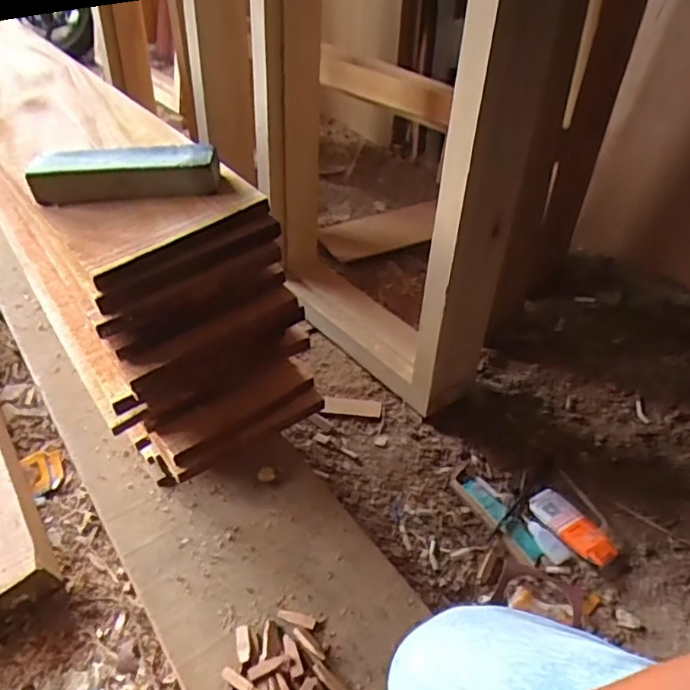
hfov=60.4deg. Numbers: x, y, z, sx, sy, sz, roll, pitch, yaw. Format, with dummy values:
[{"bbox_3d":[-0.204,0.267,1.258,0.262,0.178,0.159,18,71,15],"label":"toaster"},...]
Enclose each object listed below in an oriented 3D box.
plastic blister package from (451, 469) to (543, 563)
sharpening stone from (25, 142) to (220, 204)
[{"bbox_3d":[0.217,0.240,0.845,0.042,0.009,0.159,-26,50,-23],"label":"plastic blister package"},{"bbox_3d":[-0.230,-0.183,0.629,0.192,0.040,0.053,-2,44,-1],"label":"sharpening stone"}]

